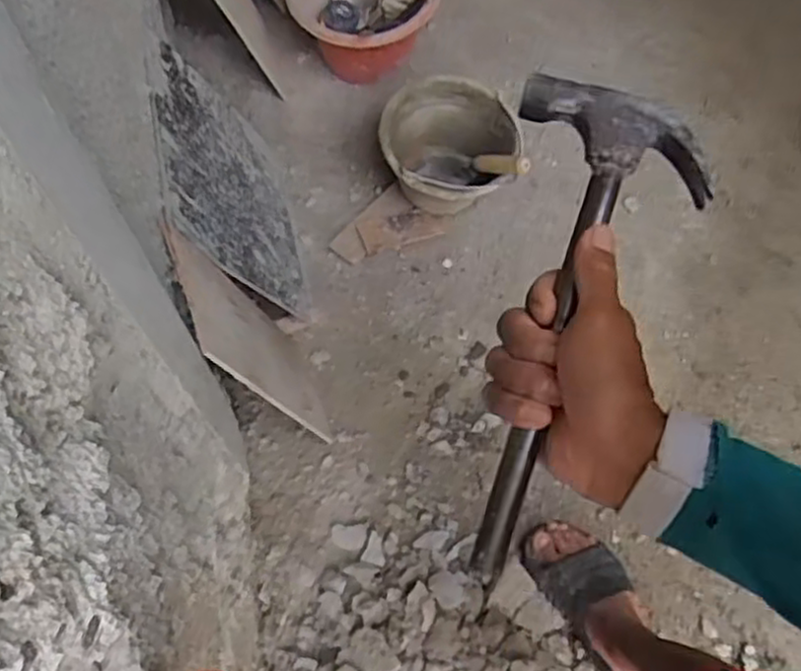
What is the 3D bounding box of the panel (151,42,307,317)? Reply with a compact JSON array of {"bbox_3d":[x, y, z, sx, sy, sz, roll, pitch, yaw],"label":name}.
[{"bbox_3d":[-0.287,-0.264,1.276,0.011,0.427,0.395,-22,71,12],"label":"panel"}]

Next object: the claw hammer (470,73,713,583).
[{"bbox_3d":[0.101,-0.010,0.447,0.120,0.023,0.302,16,76,3],"label":"claw hammer"}]

